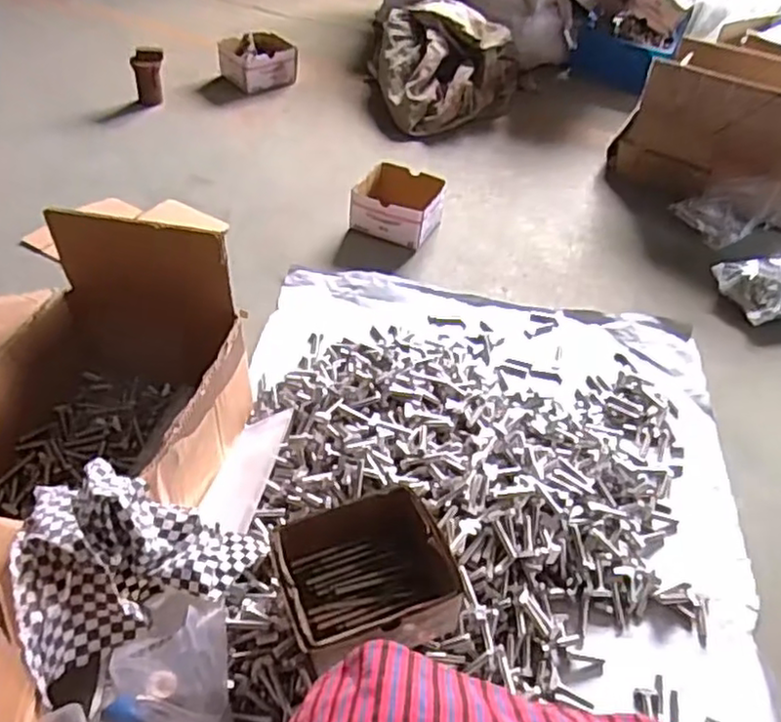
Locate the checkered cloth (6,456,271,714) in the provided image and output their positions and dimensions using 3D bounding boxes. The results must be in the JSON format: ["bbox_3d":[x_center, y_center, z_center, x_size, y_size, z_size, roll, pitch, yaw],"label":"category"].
[{"bbox_3d":[-0.229,0.168,0.627,0.204,0.095,0.178,-15,49,-21],"label":"checkered cloth"}]

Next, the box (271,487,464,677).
[{"bbox_3d":[-0.030,0.214,0.665,0.151,0.114,0.143,-13,49,-19],"label":"box"}]

